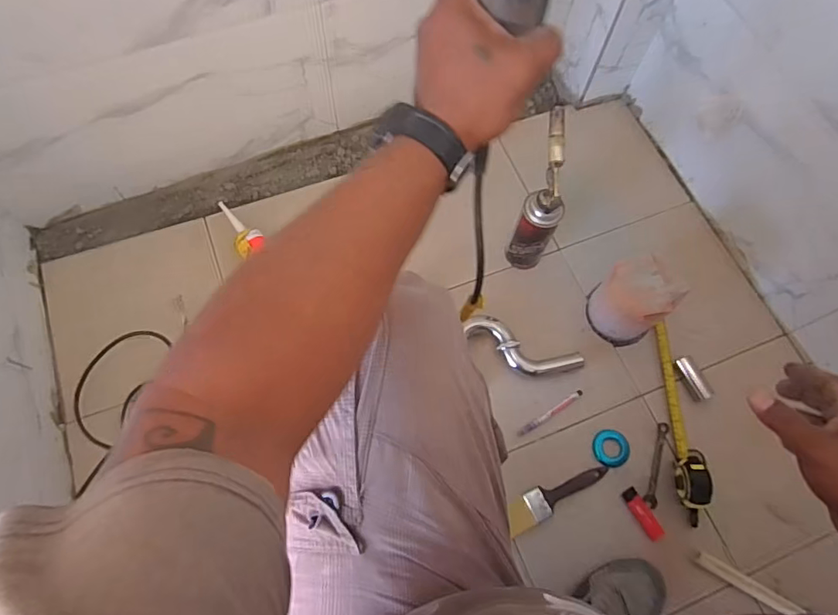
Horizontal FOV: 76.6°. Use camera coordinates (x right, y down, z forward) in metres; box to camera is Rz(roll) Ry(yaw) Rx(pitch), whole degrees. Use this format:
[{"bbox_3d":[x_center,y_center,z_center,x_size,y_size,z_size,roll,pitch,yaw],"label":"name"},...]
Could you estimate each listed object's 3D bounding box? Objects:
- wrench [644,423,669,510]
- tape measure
[{"bbox_3d":[0.387,0.253,0.861,0.022,0.008,0.138,19,68,5],"label":"wrench"},{"bbox_3d":[0.437,0.177,0.859,0.055,0.067,0.321,6,68,0],"label":"tape measure"}]

